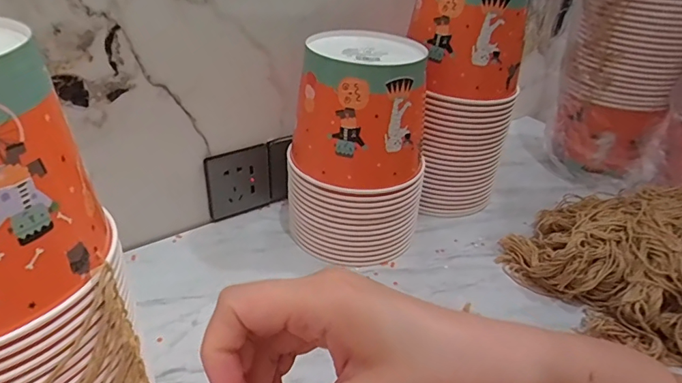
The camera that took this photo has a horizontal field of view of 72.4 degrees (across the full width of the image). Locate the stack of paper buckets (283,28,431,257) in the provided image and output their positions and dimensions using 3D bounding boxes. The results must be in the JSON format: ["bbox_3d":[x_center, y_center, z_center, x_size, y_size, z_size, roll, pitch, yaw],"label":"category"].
[{"bbox_3d":[0.017,-0.048,0.551,0.155,0.236,0.141,1,33,-4],"label":"stack of paper buckets"}]

